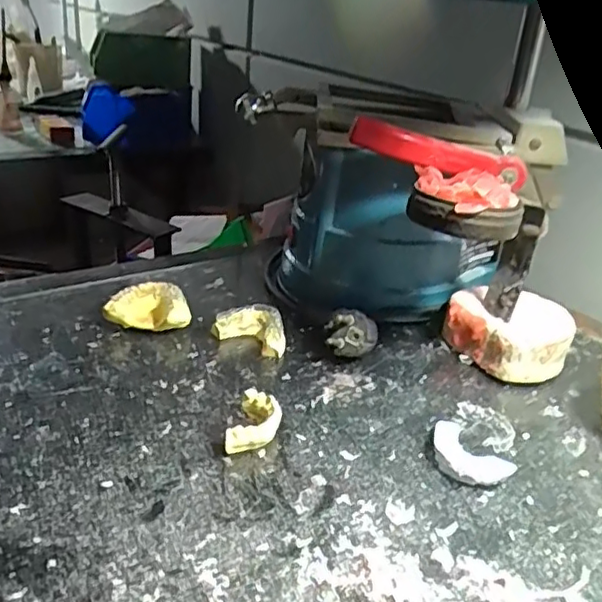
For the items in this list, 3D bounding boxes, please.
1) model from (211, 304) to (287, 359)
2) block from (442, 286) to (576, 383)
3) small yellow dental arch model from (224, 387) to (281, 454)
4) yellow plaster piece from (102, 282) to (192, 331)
[{"bbox_3d":[-0.034,0.022,0.499,0.059,0.022,0.039,19,30,26],"label":"model"},{"bbox_3d":[0.162,0.026,0.501,0.093,0.044,0.078,13,28,15],"label":"block"},{"bbox_3d":[-0.028,0.076,0.396,0.028,0.017,0.051,9,27,7],"label":"small yellow dental arch model"},{"bbox_3d":[-0.121,0.004,0.511,0.063,0.026,0.051,3,27,-3],"label":"yellow plaster piece"}]

